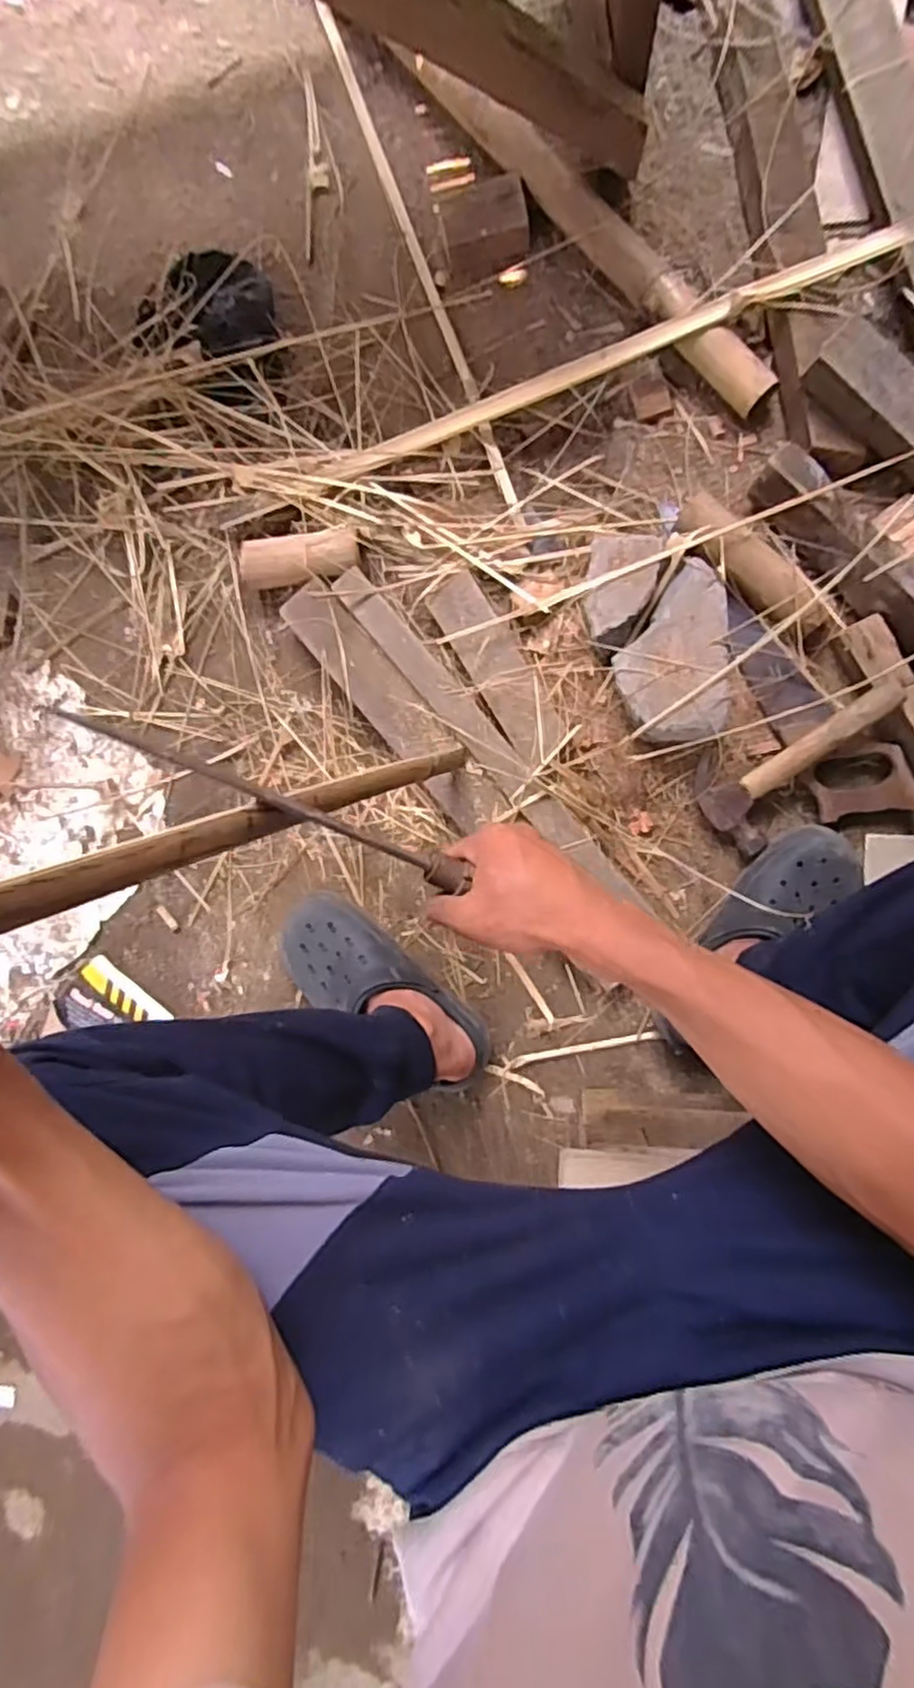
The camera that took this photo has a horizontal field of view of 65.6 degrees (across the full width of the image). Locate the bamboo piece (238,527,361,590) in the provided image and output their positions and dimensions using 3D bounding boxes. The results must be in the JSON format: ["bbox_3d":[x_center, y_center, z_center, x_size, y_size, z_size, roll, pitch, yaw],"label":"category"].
[{"bbox_3d":[-0.180,-0.322,0.813,0.144,0.056,0.054,-5,87,6],"label":"bamboo piece"}]

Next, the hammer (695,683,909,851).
[{"bbox_3d":[0.356,-0.089,0.734,0.216,0.031,0.107,-37,84,20],"label":"hammer"}]

